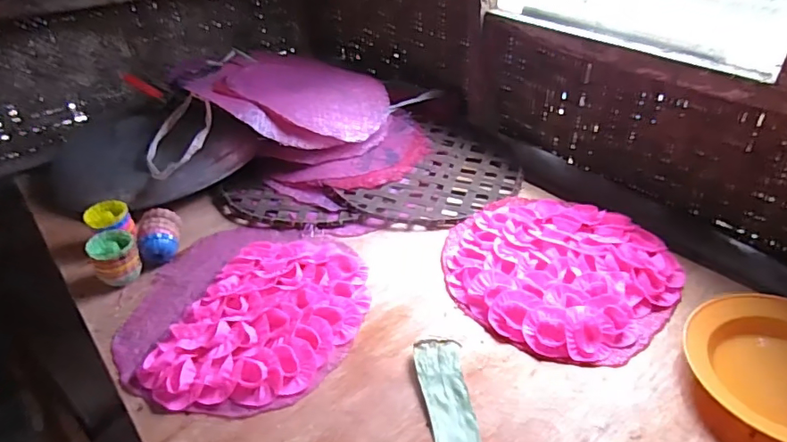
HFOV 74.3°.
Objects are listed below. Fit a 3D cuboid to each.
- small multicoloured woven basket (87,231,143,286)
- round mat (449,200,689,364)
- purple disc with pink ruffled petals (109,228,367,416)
[{"bbox_3d":[-0.415,0.058,0.781,0.062,0.077,0.064,-2,38,2],"label":"small multicoloured woven basket"},{"bbox_3d":[0.237,0.065,0.769,0.296,0.025,0.316,-2,38,2],"label":"round mat"},{"bbox_3d":[-0.208,0.113,0.732,0.327,0.028,0.326,-2,38,2],"label":"purple disc with pink ruffled petals"}]

